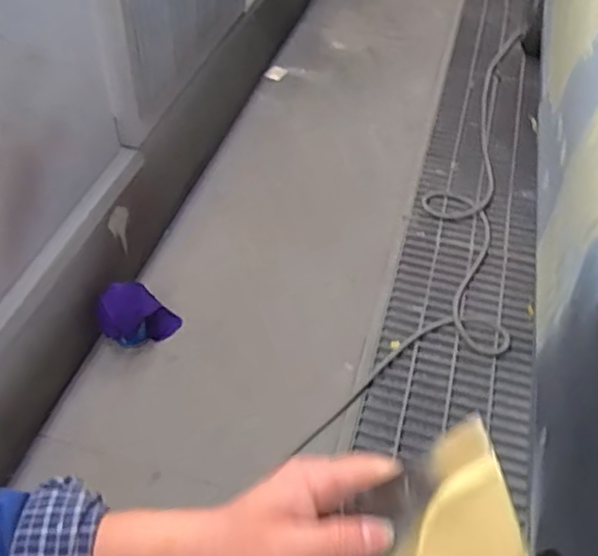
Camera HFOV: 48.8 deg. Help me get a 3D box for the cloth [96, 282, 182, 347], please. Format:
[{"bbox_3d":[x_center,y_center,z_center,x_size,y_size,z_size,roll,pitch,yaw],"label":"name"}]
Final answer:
[{"bbox_3d":[-0.462,0.094,1.883,0.221,0.168,0.122,-8,47,-11],"label":"cloth"}]

